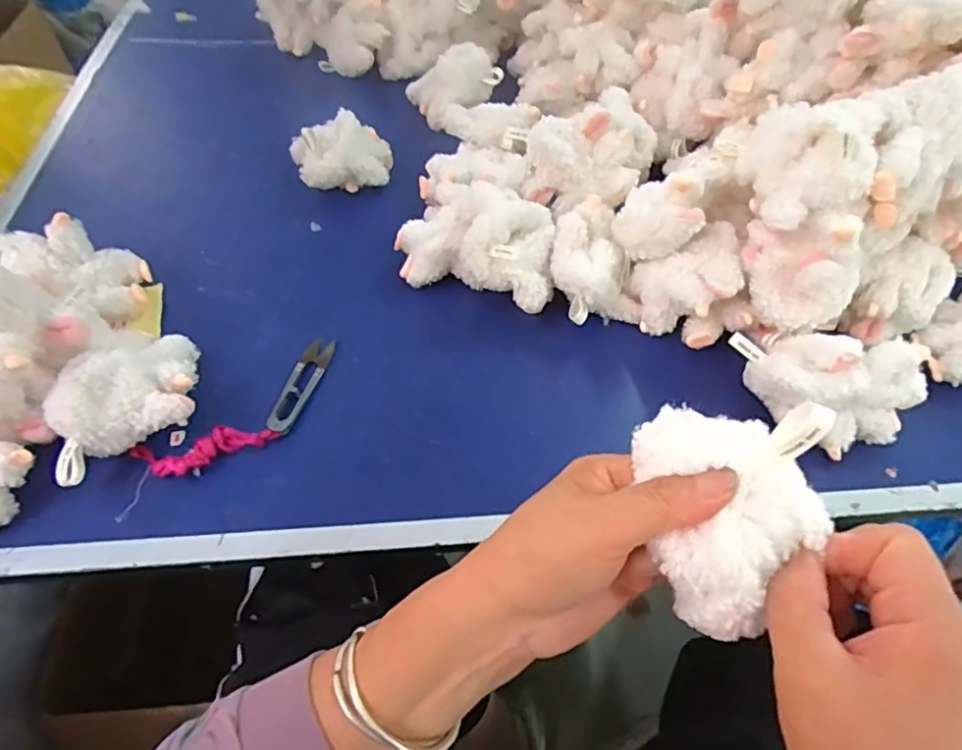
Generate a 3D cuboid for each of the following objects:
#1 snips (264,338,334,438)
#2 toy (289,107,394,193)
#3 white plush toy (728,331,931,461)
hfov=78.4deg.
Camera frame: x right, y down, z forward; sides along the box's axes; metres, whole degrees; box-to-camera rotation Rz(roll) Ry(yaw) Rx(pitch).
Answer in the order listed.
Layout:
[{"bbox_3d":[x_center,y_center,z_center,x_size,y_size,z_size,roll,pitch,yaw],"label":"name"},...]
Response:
[{"bbox_3d":[-0.151,0.007,0.494,0.025,0.017,0.099,15,55,9],"label":"snips"},{"bbox_3d":[-0.150,-0.238,0.644,0.107,0.064,0.066,-12,55,-11],"label":"toy"},{"bbox_3d":[0.269,0.006,0.468,0.141,0.072,0.078,24,57,15],"label":"white plush toy"}]

